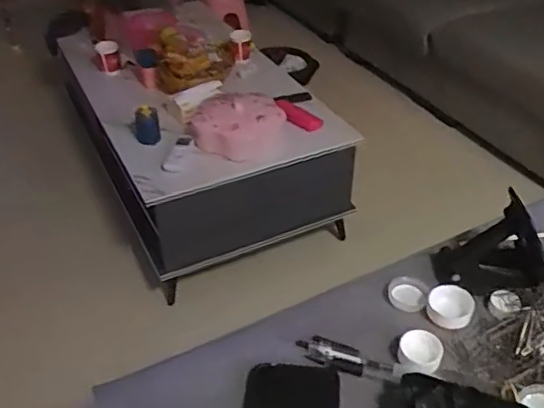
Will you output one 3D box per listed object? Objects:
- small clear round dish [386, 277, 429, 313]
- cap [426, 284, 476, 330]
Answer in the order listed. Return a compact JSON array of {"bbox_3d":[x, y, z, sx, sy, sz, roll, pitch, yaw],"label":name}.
[{"bbox_3d":[0.141,0.092,0.600,0.040,0.017,0.034,13,41,17],"label":"small clear round dish"},{"bbox_3d":[0.178,0.103,0.573,0.045,0.020,0.046,-1,39,1],"label":"cap"}]

